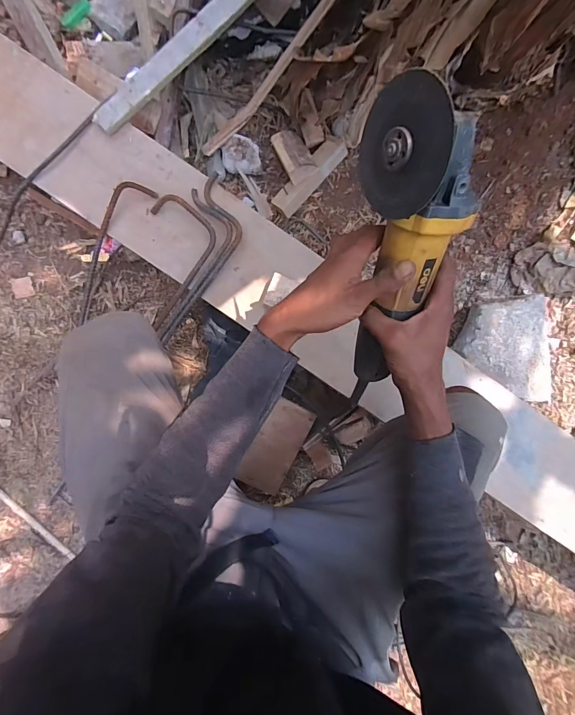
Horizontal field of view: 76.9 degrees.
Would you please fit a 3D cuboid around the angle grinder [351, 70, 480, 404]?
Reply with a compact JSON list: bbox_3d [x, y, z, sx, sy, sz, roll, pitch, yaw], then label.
[{"bbox_3d":[0.109,-0.077,0.357,0.080,0.077,0.317,-8,135,-5],"label":"angle grinder"}]

